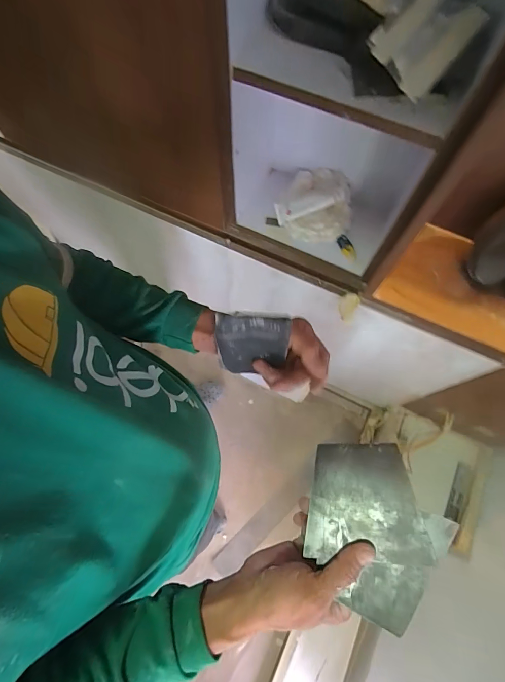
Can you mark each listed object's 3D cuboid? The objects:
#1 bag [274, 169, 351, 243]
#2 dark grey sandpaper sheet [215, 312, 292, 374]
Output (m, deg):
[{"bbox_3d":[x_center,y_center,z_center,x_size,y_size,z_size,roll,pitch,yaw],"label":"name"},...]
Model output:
[{"bbox_3d":[0.152,-0.326,0.821,0.176,0.069,0.165,17,71,5],"label":"bag"},{"bbox_3d":[-0.001,0.007,0.358,0.068,0.121,0.007,3,59,0],"label":"dark grey sandpaper sheet"}]

